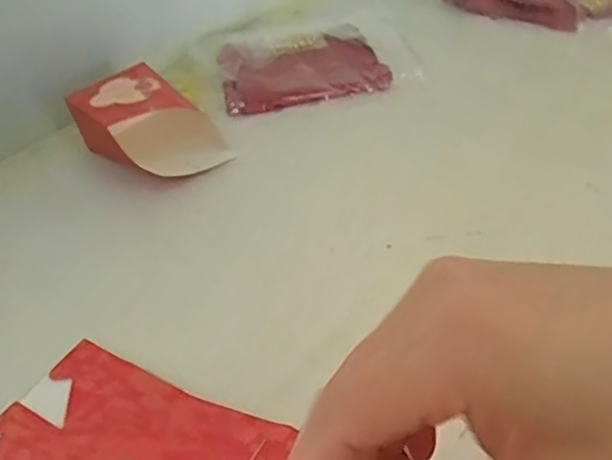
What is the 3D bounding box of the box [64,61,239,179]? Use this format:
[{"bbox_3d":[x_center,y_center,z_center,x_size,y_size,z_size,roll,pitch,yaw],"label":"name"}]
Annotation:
[{"bbox_3d":[-0.168,-0.112,0.680,0.120,0.088,0.130,-29,46,-22],"label":"box"}]

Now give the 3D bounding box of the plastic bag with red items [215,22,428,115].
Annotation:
[{"bbox_3d":[0.007,-0.223,0.812,0.231,0.032,0.200,-13,42,-6],"label":"plastic bag with red items"}]

